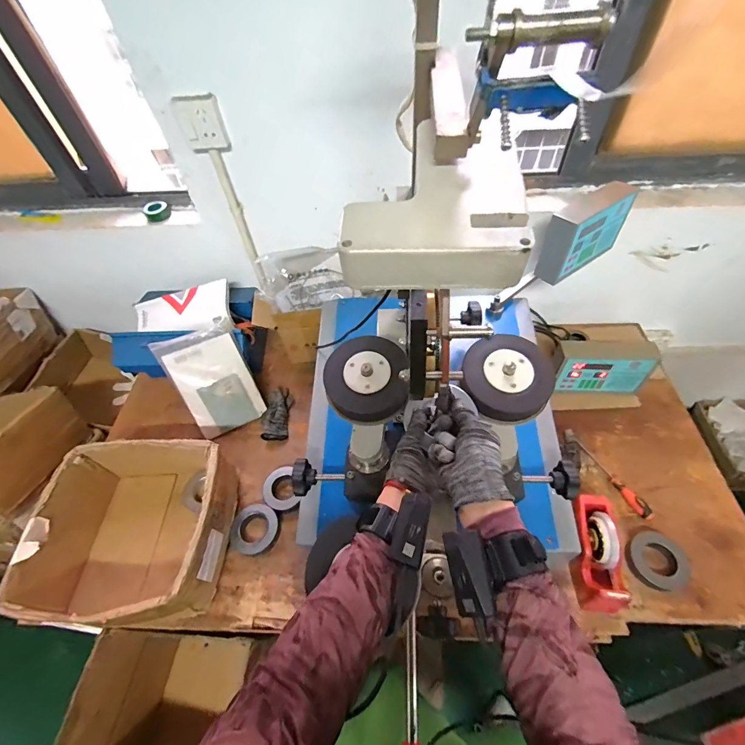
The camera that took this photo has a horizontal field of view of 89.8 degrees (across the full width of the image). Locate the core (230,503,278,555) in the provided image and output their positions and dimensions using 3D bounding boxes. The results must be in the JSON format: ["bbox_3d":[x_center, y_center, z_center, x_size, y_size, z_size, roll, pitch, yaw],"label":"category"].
[{"bbox_3d":[-0.269,0.351,0.841,0.105,0.030,0.103,-2,53,3],"label":"core"}]

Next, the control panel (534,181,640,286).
[{"bbox_3d":[0.477,-0.315,0.838,0.222,0.137,0.071,-34,58,-19],"label":"control panel"}]

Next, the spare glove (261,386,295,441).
[{"bbox_3d":[-0.263,0.112,1.035,0.074,0.035,0.160,-1,53,3],"label":"spare glove"}]

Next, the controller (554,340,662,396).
[{"bbox_3d":[0.579,-0.017,0.952,0.225,0.155,0.070,1,53,5],"label":"controller"}]

